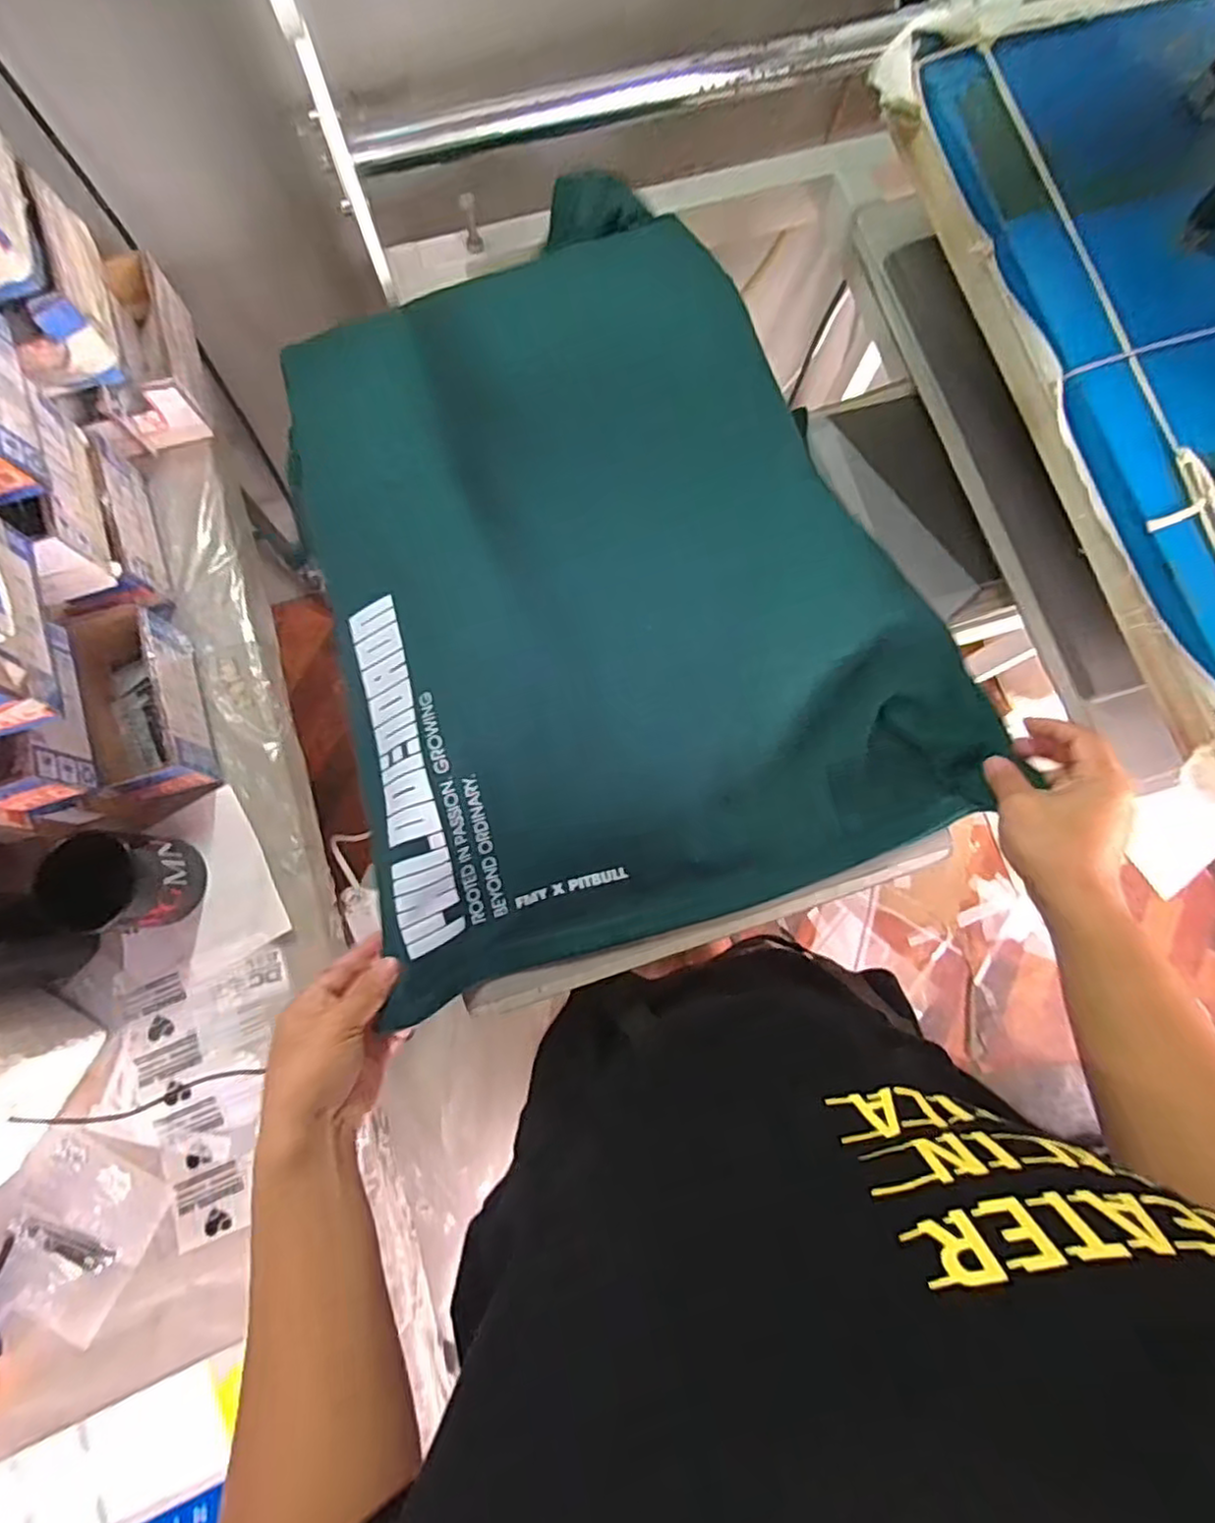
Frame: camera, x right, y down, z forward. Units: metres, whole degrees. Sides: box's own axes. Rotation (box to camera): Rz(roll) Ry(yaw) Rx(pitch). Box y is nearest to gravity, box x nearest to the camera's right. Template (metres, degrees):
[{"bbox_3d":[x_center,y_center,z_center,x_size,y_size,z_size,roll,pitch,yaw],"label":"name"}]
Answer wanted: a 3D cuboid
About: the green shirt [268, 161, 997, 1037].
[{"bbox_3d":[-0.002,-0.176,0.522,0.463,0.075,0.601,-16,80,-4],"label":"green shirt"}]

